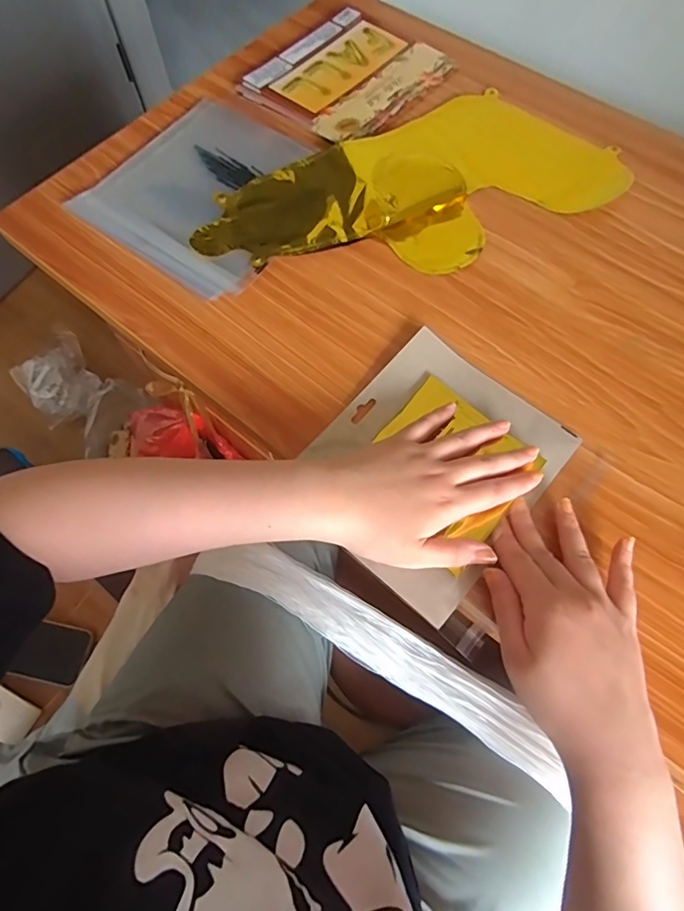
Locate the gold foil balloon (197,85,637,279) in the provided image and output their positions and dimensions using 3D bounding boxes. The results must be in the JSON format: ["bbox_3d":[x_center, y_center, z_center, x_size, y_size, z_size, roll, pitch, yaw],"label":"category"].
[{"bbox_3d":[0.067,-0.262,0.487,0.406,0.034,0.177,-23,70,-8],"label":"gold foil balloon"}]

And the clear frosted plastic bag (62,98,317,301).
[{"bbox_3d":[-0.133,-0.270,0.505,0.202,0.008,0.208,34,73,13],"label":"clear frosted plastic bag"}]

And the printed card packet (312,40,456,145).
[{"bbox_3d":[0.048,-0.406,0.559,0.057,0.011,0.194,40,74,15],"label":"printed card packet"}]

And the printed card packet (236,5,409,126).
[{"bbox_3d":[-0.020,-0.457,0.577,0.113,0.004,0.190,38,74,14],"label":"printed card packet"}]

